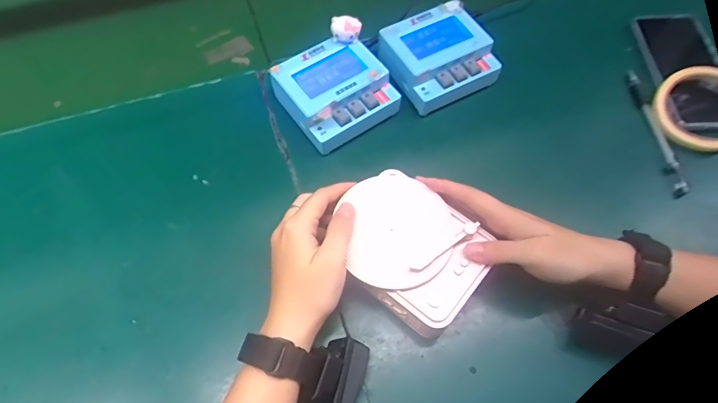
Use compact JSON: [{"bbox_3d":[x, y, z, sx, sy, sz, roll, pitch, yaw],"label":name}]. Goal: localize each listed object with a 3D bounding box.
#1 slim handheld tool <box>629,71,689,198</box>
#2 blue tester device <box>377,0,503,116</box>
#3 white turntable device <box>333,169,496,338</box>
[{"bbox_3d":[0.316,-0.076,0.470,0.016,0.012,0.152,-4,62,-2],"label":"slim handheld tool"},{"bbox_3d":[0.084,-0.160,0.485,0.106,0.043,0.098,-22,64,-11],"label":"blue tester device"},{"bbox_3d":[0.040,0.041,0.380,0.125,0.042,0.099,38,68,18],"label":"white turntable device"}]

